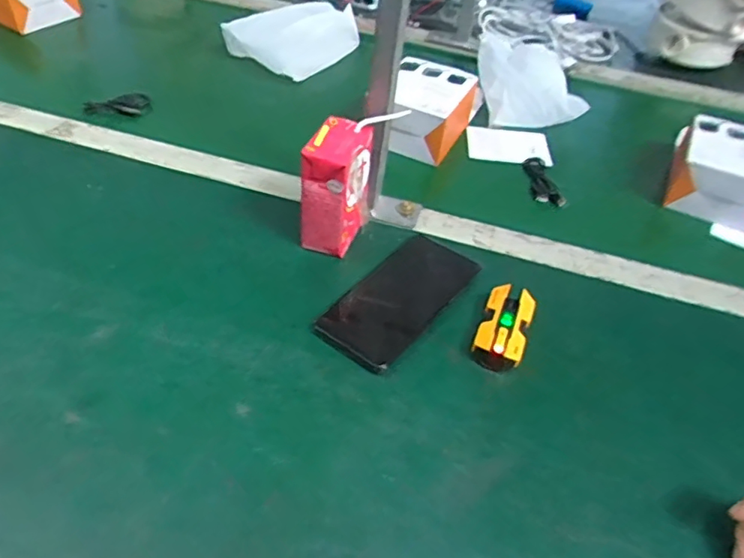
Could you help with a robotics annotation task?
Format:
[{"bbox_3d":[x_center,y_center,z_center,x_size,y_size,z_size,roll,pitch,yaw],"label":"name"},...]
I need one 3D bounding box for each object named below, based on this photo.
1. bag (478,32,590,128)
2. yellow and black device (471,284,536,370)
[{"bbox_3d":[0.210,-0.277,0.775,0.125,0.040,0.206,1,47,-5],"label":"bag"},{"bbox_3d":[0.110,0.039,0.470,0.038,0.022,0.076,19,48,11],"label":"yellow and black device"}]

